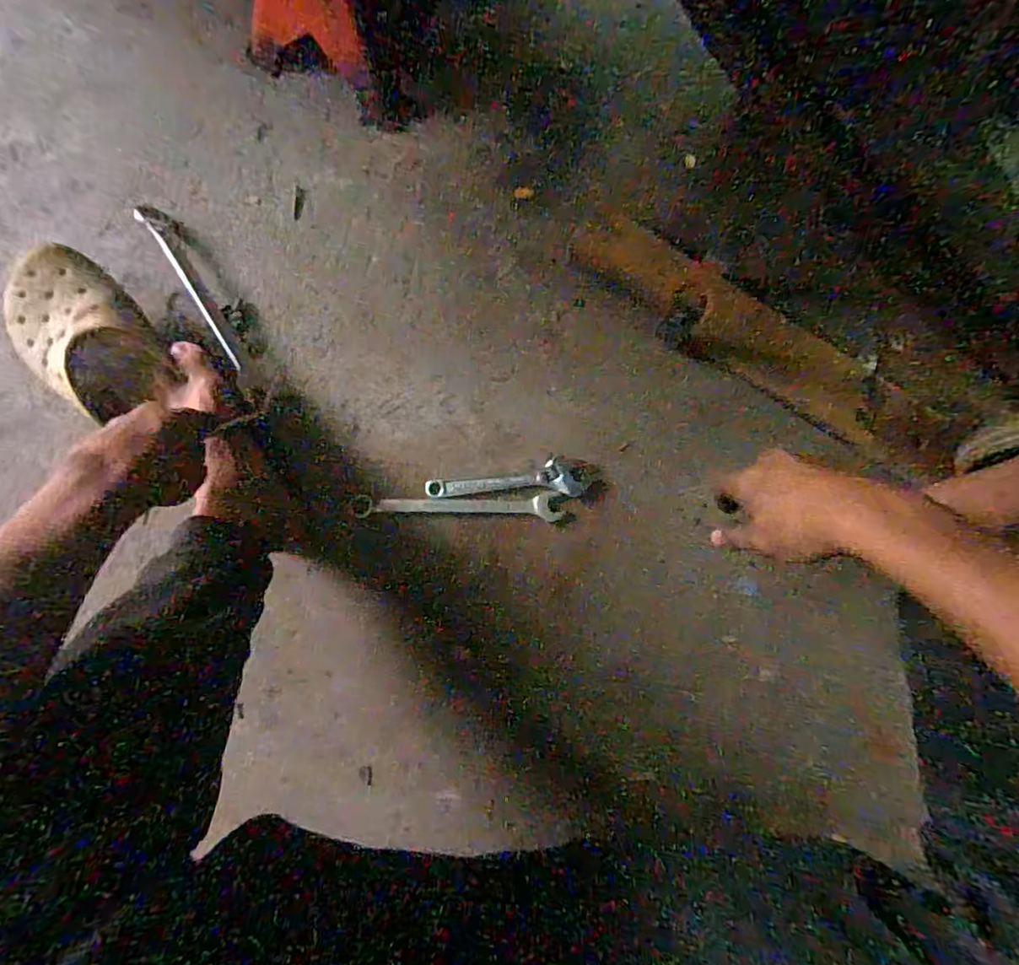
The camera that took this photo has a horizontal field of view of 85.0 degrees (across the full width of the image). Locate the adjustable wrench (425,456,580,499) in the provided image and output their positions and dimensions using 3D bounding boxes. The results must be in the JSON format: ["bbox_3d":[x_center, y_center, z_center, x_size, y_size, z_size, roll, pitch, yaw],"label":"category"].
[{"bbox_3d":[-0.006,-0.005,0.519,0.143,0.010,0.035,0,84,4],"label":"adjustable wrench"}]

